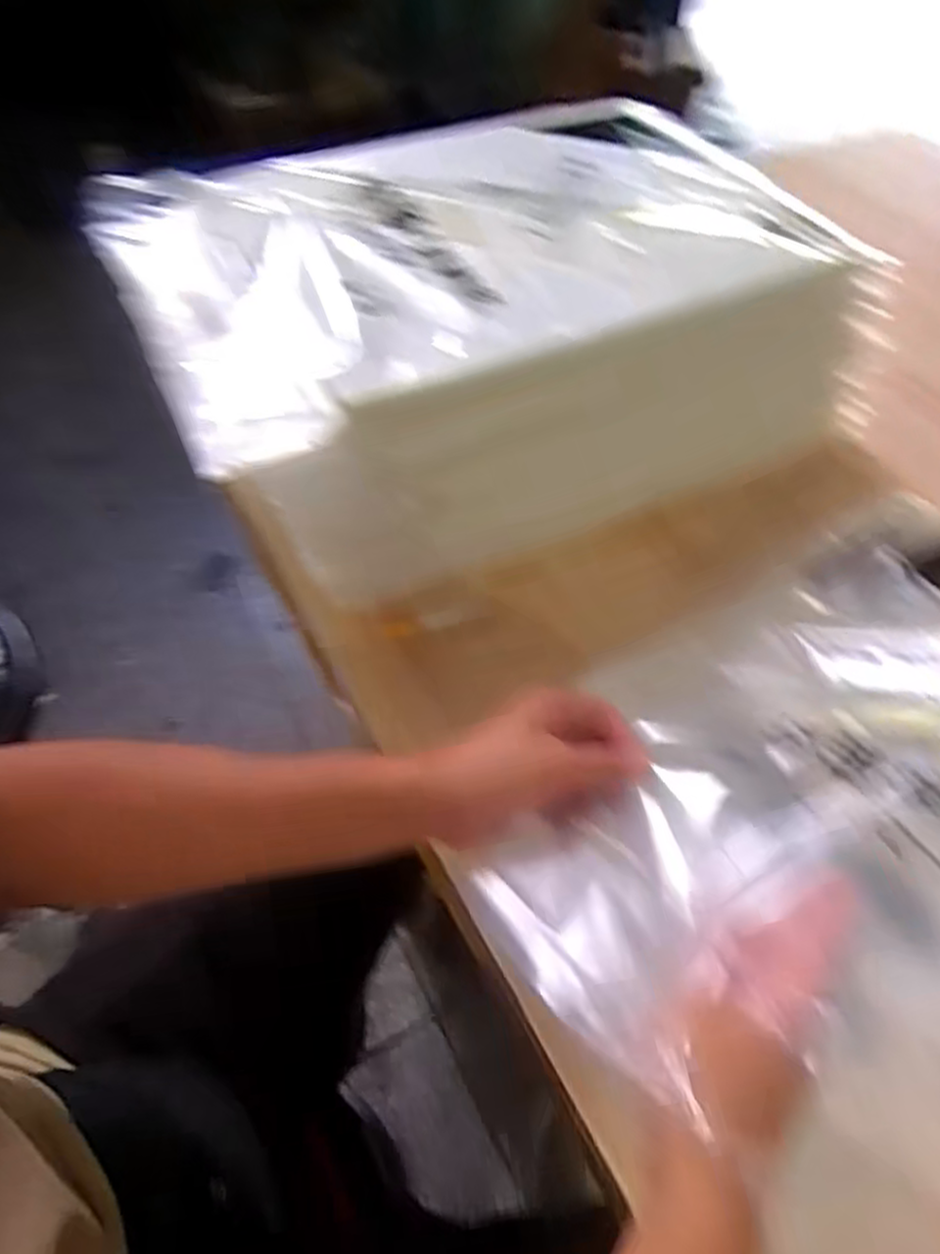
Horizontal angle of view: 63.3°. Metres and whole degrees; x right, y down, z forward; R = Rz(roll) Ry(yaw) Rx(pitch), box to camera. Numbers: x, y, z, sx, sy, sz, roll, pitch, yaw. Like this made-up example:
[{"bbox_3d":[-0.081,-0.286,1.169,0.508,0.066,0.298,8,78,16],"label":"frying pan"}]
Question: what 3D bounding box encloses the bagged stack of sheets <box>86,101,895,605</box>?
[{"bbox_3d":[0.018,-0.253,0.610,0.526,0.137,0.333,-17,57,-16],"label":"bagged stack of sheets"}]

